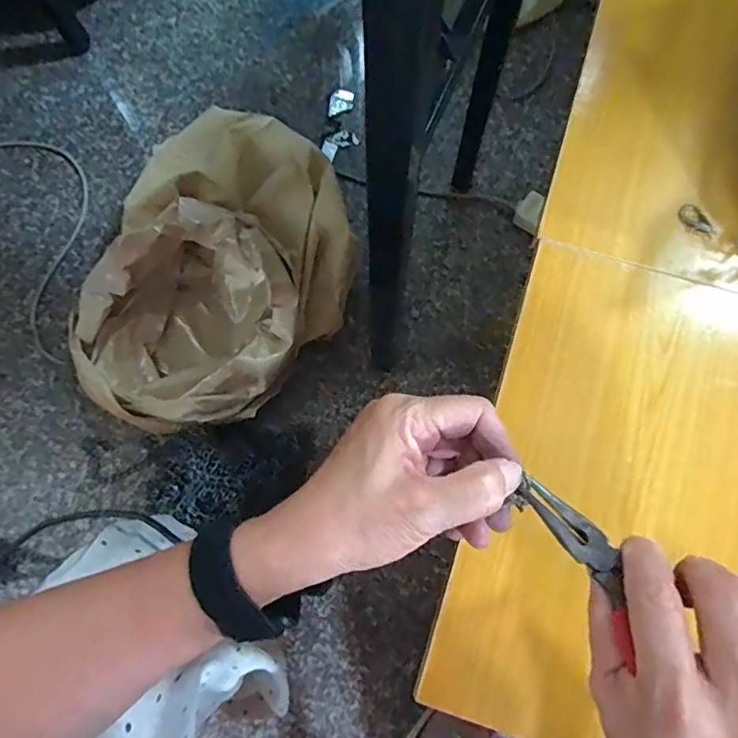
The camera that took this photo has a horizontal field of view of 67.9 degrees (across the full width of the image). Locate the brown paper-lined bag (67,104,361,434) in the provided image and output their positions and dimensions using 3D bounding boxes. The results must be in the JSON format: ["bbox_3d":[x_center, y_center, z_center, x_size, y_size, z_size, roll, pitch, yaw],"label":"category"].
[{"bbox_3d":[-0.239,-0.137,0.819,0.359,0.161,0.467,42,80,10],"label":"brown paper-lined bag"}]

